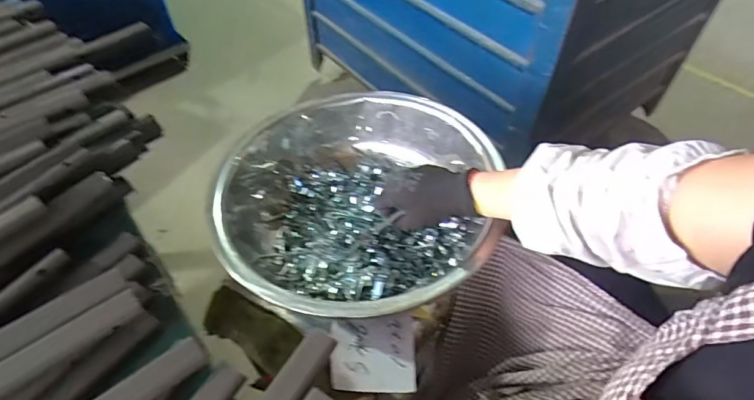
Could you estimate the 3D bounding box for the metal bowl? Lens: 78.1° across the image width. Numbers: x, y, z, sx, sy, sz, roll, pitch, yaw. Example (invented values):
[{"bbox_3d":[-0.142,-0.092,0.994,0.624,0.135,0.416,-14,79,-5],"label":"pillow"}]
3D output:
[{"bbox_3d":[-0.034,0.004,0.647,0.372,0.141,0.377,0,51,1],"label":"metal bowl"}]

